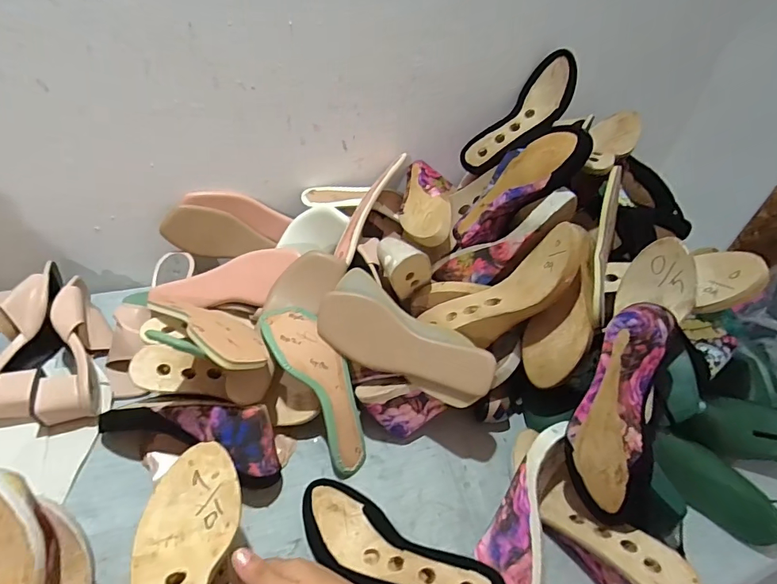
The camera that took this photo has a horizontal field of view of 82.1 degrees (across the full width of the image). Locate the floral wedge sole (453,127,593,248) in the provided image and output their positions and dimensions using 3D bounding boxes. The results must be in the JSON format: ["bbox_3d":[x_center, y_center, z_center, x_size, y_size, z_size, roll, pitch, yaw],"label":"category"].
[{"bbox_3d":[0.188,-0.152,0.659,0.080,0.229,0.075,30,32,-30],"label":"floral wedge sole"}]

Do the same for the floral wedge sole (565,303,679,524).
[{"bbox_3d":[0.258,0.130,0.498,0.085,0.242,0.070,15,0,8],"label":"floral wedge sole"}]

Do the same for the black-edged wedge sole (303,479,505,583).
[{"bbox_3d":[0.006,0.274,0.463,0.223,0.079,0.099,19,43,12],"label":"black-edged wedge sole"}]

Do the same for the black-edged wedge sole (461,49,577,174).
[{"bbox_3d":[0.222,-0.295,0.755,0.234,0.058,0.075,-44,52,8],"label":"black-edged wedge sole"}]

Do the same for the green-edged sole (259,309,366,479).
[{"bbox_3d":[-0.088,0.121,0.579,0.072,0.030,0.227,-25,83,-31],"label":"green-edged sole"}]

